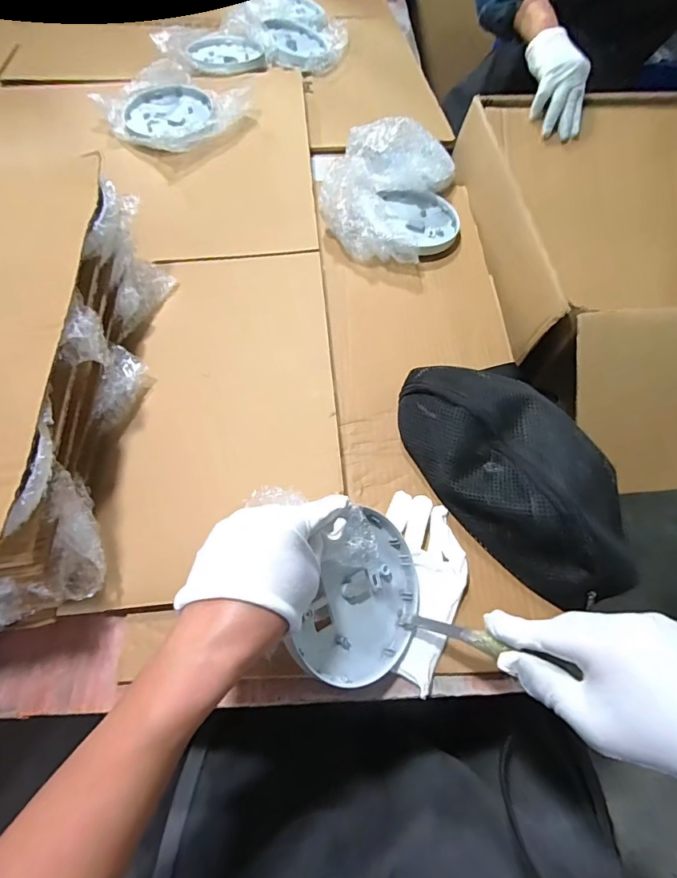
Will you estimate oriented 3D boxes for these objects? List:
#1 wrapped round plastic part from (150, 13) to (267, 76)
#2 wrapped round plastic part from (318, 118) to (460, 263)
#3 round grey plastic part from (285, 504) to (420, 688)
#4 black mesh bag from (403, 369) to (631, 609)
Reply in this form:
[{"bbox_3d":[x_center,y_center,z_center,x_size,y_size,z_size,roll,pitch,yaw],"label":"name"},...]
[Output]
[{"bbox_3d":[-0.213,-0.687,0.792,0.185,0.034,0.153,-35,69,-20],"label":"wrapped round plastic part"},{"bbox_3d":[0.083,-0.345,0.623,0.185,0.099,0.200,14,61,4],"label":"wrapped round plastic part"},{"bbox_3d":[0.019,0.128,0.371,0.116,0.029,0.132,31,66,-36],"label":"round grey plastic part"},{"bbox_3d":[0.176,0.018,0.445,0.152,0.068,0.273,-35,69,-20],"label":"black mesh bag"}]

